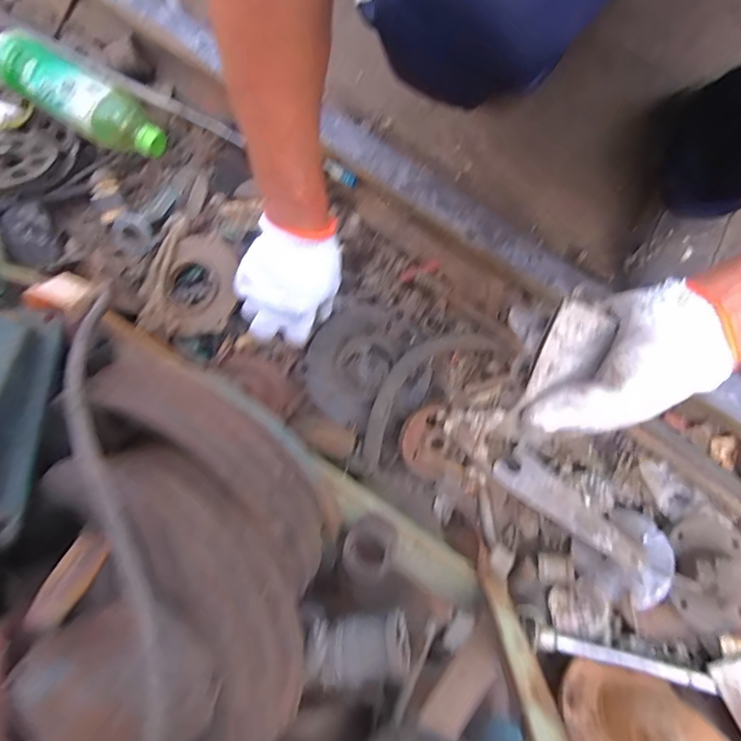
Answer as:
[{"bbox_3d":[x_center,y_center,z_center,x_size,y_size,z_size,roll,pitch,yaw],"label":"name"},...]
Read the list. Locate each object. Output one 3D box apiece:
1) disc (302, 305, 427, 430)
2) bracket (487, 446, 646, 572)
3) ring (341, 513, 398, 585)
[{"bbox_3d":[-0.011,-0.004,0.566,0.127,0.020,0.136,0,86,4],"label":"disc"},{"bbox_3d":[0.211,0.146,0.522,0.164,0.008,0.045,37,81,22],"label":"bracket"},{"bbox_3d":[-0.002,0.138,0.375,0.037,0.024,0.047,22,88,5],"label":"ring"}]

